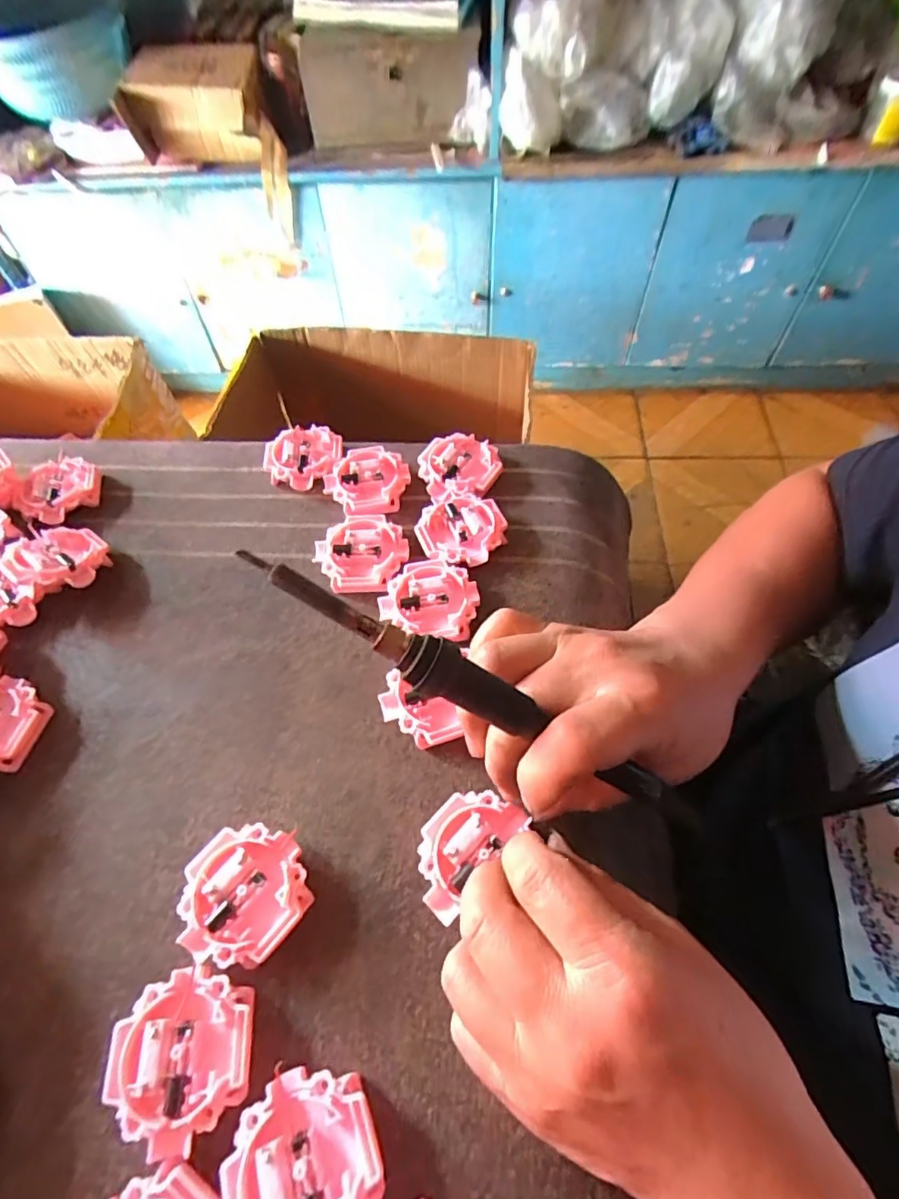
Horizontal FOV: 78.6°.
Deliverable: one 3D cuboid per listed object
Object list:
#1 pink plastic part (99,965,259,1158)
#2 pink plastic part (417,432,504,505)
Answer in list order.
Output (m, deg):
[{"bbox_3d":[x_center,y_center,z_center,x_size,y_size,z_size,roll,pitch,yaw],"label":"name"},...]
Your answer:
[{"bbox_3d":[-0.103,0.174,0.210,0.052,0.010,0.054,-7,59,-1],"label":"pink plastic part"},{"bbox_3d":[0.007,-0.089,0.365,0.051,0.011,0.052,-9,59,-2],"label":"pink plastic part"}]

